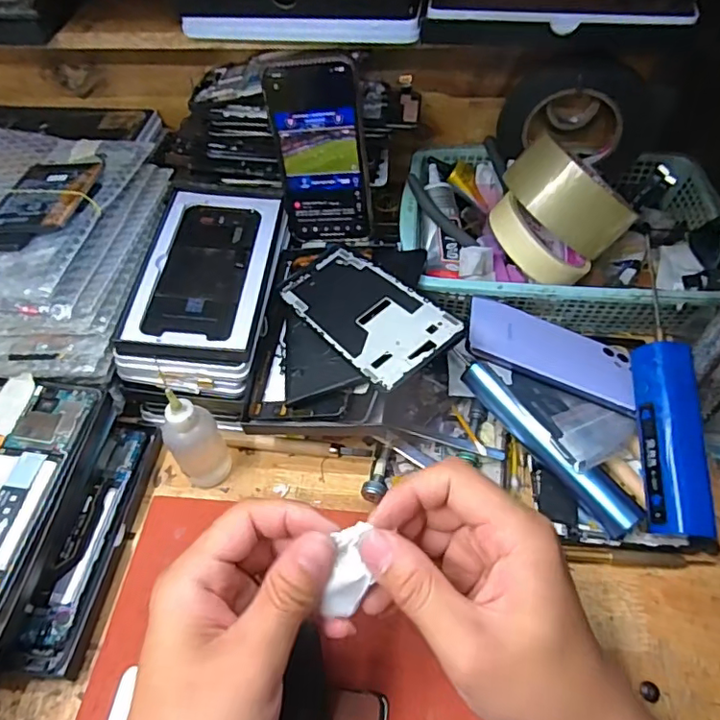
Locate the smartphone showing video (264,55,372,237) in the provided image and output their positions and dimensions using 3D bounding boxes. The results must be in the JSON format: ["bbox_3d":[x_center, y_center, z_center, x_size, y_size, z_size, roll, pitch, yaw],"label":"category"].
[{"bbox_3d":[-0.032,-0.171,0.464,0.072,0.148,0.009,0,38,8],"label":"smartphone showing video"}]

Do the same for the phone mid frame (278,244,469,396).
[{"bbox_3d":[0.001,-0.038,0.414,0.071,0.005,0.161,-38,47,-11],"label":"phone mid frame"}]

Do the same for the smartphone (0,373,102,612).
[{"bbox_3d":[-0.235,0.082,0.361,0.074,0.014,0.156,3,54,5],"label":"smartphone"}]

